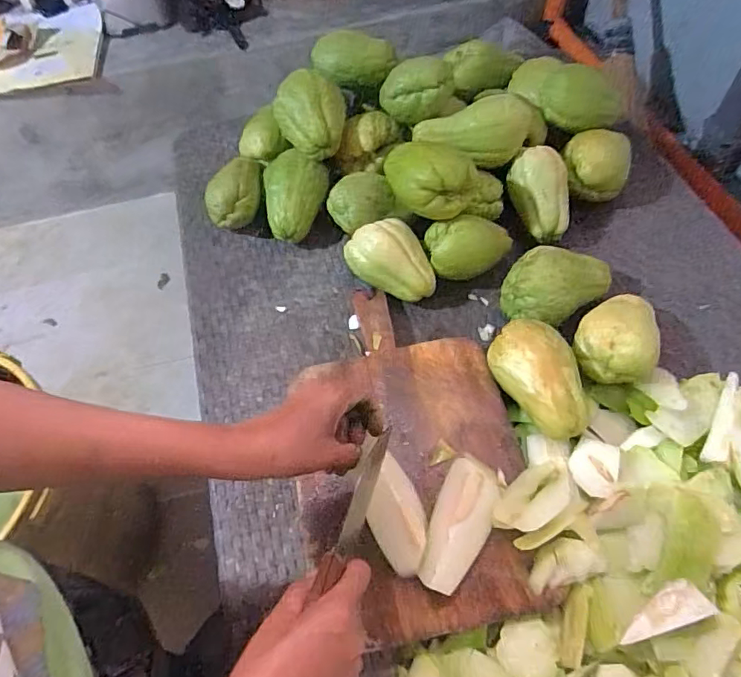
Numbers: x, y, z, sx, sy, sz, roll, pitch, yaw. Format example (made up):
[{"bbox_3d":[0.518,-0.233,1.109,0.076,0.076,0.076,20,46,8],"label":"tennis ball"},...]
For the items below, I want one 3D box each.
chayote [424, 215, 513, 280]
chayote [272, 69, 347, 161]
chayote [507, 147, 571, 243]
[{"bbox_3d":[0.127,-0.120,0.642,0.111,0.065,0.057,-8,57,-1],"label":"chayote"},{"bbox_3d":[-0.083,-0.305,0.688,0.096,0.064,0.107,-3,57,2],"label":"chayote"},{"bbox_3d":[0.231,-0.193,0.695,0.072,0.062,0.123,-11,89,19],"label":"chayote"}]

